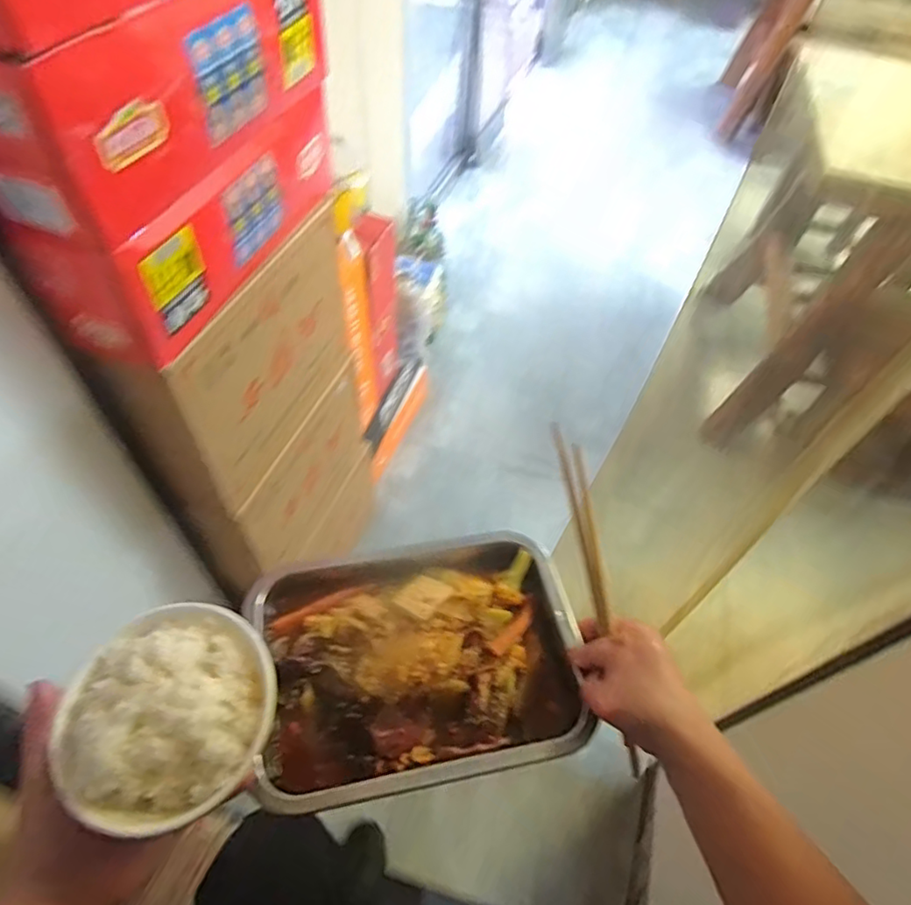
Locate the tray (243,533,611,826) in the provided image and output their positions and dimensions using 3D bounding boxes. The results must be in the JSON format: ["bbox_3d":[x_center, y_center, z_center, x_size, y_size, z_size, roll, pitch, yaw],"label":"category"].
[{"bbox_3d":[-0.029,0.161,0.469,0.246,0.060,0.192,-11,55,-8],"label":"tray"}]

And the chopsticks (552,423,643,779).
[{"bbox_3d":[0.113,0.103,0.457,0.020,0.015,0.255,-10,85,-7],"label":"chopsticks"}]

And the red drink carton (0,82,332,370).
[{"bbox_3d":[-0.263,-0.266,0.624,0.098,0.136,0.372,16,56,12],"label":"red drink carton"}]

